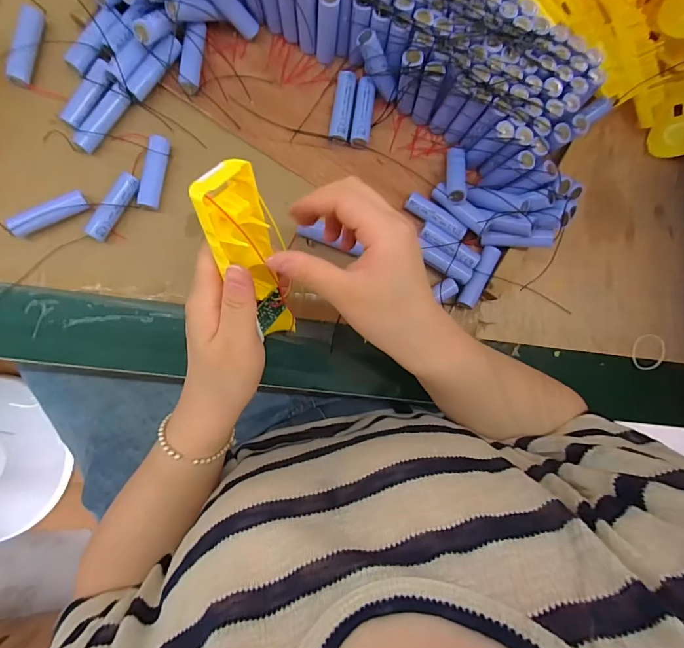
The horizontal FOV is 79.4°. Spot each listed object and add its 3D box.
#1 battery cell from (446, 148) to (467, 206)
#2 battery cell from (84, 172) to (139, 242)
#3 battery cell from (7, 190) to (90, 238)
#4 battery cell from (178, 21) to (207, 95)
[{"bbox_3d":[0.111,-0.146,0.400,0.018,0.017,0.072,10,64,-9],"label":"battery cell"},{"bbox_3d":[-0.209,-0.107,0.378,0.017,0.021,0.067,28,83,-7],"label":"battery cell"},{"bbox_3d":[-0.259,-0.097,0.366,0.066,0.021,0.015,-30,92,-9],"label":"battery cell"},{"bbox_3d":[-0.138,-0.244,0.381,0.019,0.021,0.067,5,86,-9],"label":"battery cell"}]

